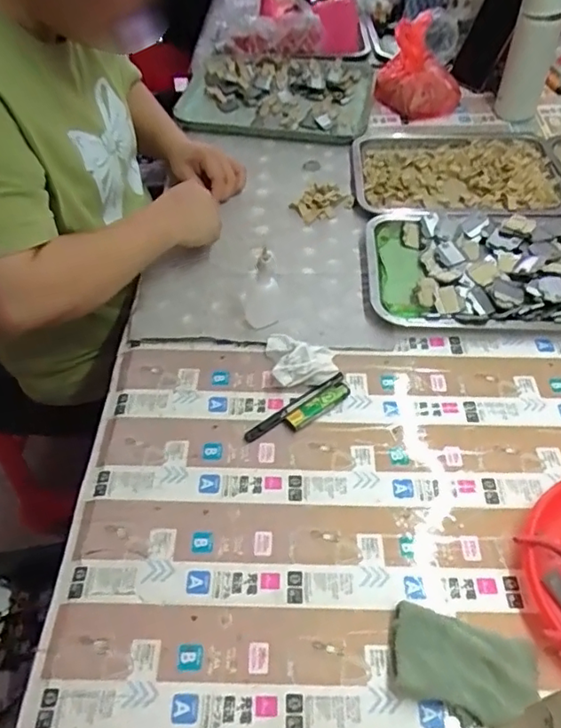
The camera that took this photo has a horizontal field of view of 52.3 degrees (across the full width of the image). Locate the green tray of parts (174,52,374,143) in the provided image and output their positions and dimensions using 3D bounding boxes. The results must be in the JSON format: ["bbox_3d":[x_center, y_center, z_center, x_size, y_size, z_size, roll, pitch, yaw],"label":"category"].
[{"bbox_3d":[-0.003,-0.510,1.052,0.337,0.034,0.294,6,50,8],"label":"green tray of parts"}]

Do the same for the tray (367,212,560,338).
[{"bbox_3d":[0.271,-0.134,0.739,0.311,0.032,0.220,-1,50,2],"label":"tray"}]

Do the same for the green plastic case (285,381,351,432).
[{"bbox_3d":[0.043,0.046,0.618,0.082,0.009,0.019,-32,55,-22],"label":"green plastic case"}]

